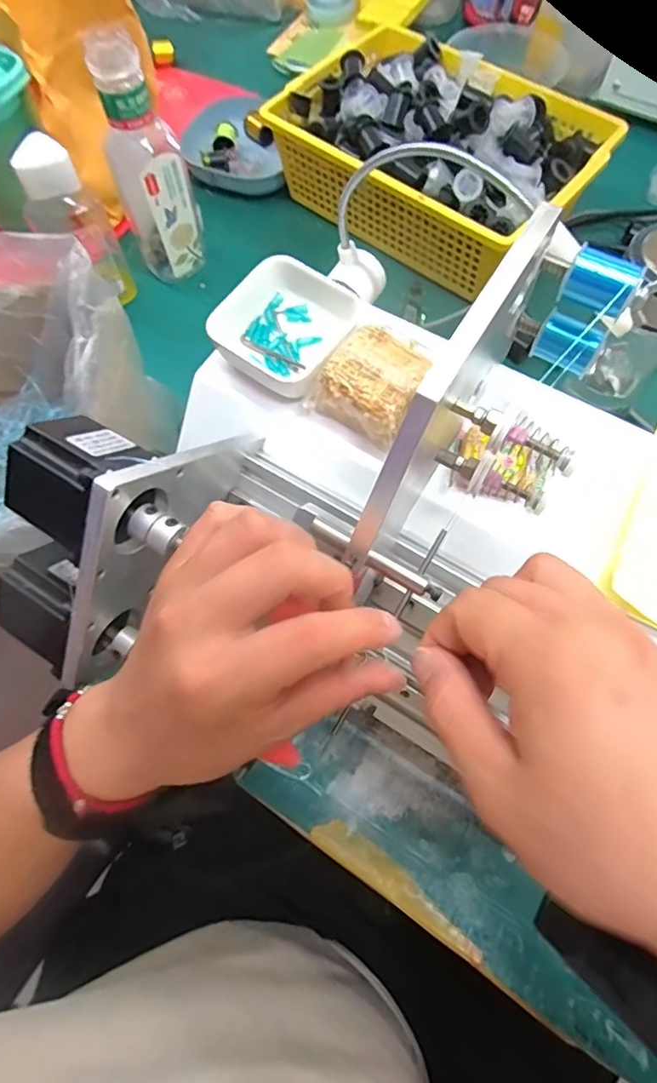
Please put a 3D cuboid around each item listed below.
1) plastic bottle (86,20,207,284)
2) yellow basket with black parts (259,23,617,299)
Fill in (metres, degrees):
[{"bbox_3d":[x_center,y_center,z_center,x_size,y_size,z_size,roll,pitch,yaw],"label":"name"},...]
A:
[{"bbox_3d":[-0.161,-0.333,0.499,0.061,0.183,0.056,40,74,16],"label":"plastic bottle"},{"bbox_3d":[0.114,-0.401,0.560,0.315,0.084,0.217,39,73,15],"label":"yellow basket with black parts"}]

